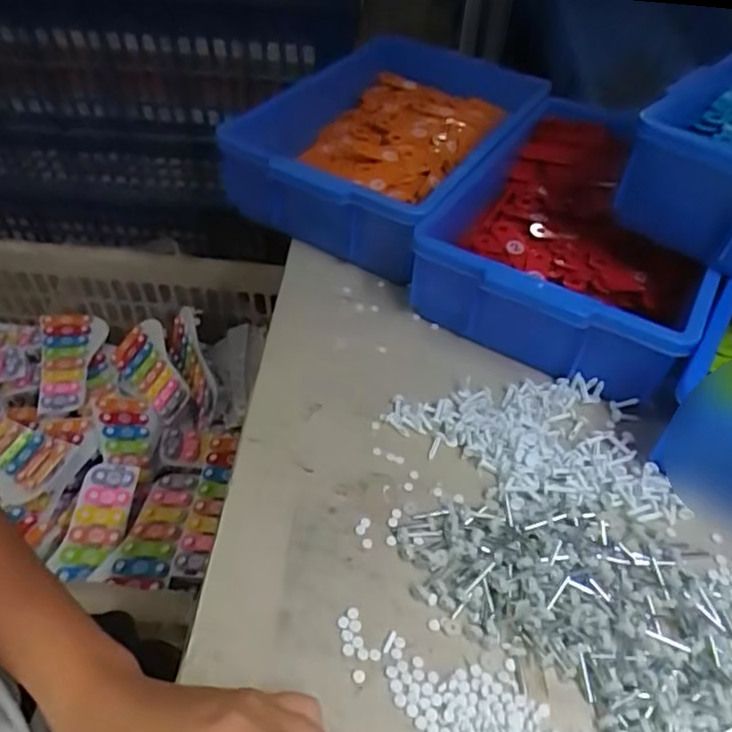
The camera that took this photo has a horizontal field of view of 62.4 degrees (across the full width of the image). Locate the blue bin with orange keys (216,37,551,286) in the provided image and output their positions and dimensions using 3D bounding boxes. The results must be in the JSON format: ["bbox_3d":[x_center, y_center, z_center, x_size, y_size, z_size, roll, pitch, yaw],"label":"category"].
[{"bbox_3d":[0.028,-0.234,0.659,0.228,0.102,0.307,26,51,19],"label":"blue bin with orange keys"}]

